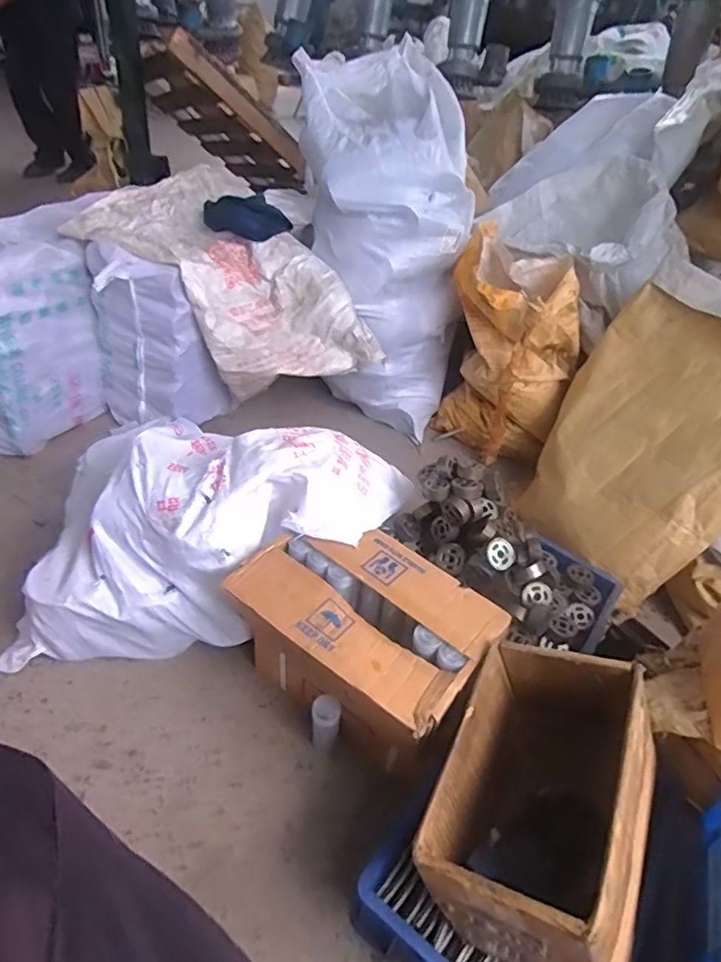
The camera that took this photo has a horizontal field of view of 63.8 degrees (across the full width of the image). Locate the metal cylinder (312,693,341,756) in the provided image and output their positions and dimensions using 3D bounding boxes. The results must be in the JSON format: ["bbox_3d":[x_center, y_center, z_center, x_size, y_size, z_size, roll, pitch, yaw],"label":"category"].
[{"bbox_3d":[-0.058,0.391,0.930,0.046,0.124,0.042,7,40,0],"label":"metal cylinder"}]

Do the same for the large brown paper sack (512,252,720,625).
[{"bbox_3d":[0.632,-0.117,1.268,0.098,0.653,0.512,28,20,-39],"label":"large brown paper sack"}]

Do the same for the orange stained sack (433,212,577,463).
[{"bbox_3d":[0.379,-0.332,1.557,0.374,0.500,0.199,34,47,28],"label":"orange stained sack"}]

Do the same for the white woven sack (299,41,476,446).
[{"bbox_3d":[0.076,-0.605,1.528,0.352,0.949,0.402,-17,23,-26],"label":"white woven sack"}]

